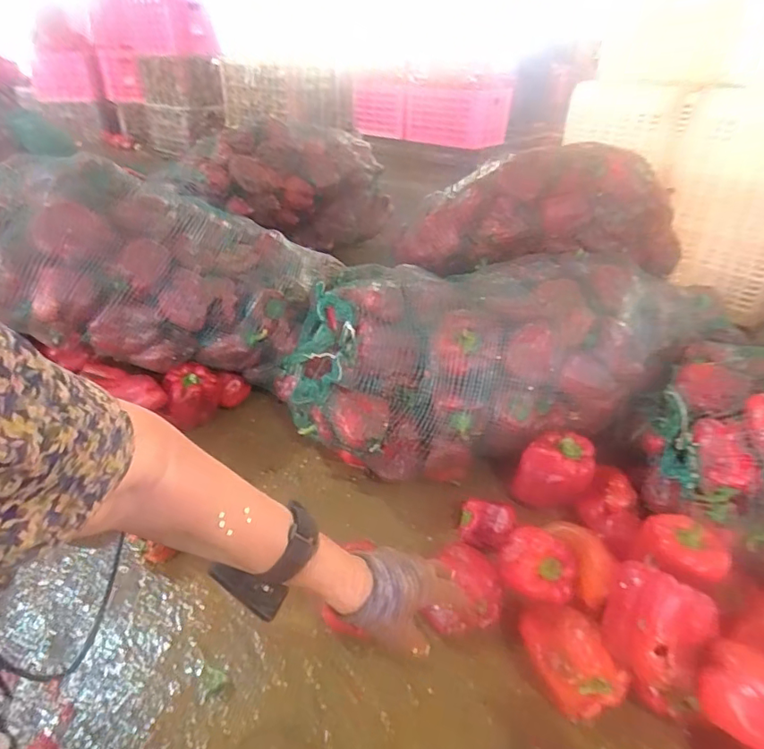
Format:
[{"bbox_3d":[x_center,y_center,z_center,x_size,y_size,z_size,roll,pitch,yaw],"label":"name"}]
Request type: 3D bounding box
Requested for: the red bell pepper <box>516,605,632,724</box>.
[{"bbox_3d":[0.203,0.317,0.583,0.077,0.068,0.109,-18,36,-26],"label":"red bell pepper"}]

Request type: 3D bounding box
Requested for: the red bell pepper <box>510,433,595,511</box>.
[{"bbox_3d":[0.263,0.144,0.805,0.111,0.100,0.080,8,35,15],"label":"red bell pepper"}]

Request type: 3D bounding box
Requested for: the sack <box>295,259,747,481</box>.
[{"bbox_3d":[0.230,-0.027,0.879,0.752,0.230,0.325,0,32,0],"label":"sack"}]

